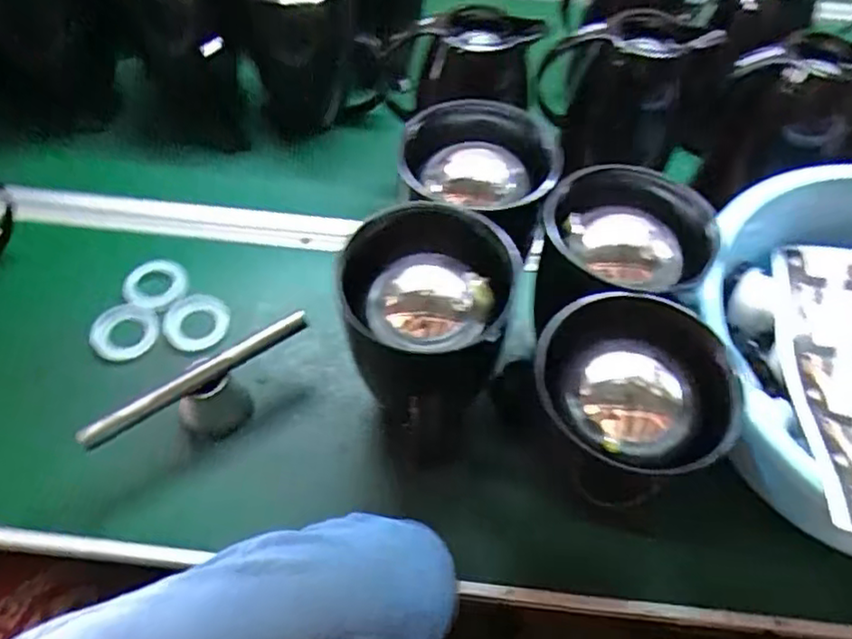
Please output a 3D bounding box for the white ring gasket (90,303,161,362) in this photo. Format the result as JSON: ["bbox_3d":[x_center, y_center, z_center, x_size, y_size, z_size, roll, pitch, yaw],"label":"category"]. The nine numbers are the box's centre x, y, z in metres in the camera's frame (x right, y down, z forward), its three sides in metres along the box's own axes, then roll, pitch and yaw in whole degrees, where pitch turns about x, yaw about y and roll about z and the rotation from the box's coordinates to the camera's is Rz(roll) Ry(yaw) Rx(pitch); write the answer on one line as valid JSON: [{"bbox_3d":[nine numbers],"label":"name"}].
[{"bbox_3d":[-0.291,0.014,0.638,0.061,0.018,0.054,-30,61,-21],"label":"white ring gasket"}]

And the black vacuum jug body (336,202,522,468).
[{"bbox_3d":[0.000,0.012,0.533,0.121,0.168,0.125,1,55,-1],"label":"black vacuum jug body"}]

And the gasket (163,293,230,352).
[{"bbox_3d":[-0.225,0.005,0.646,0.058,0.013,0.063,0,55,-2],"label":"gasket"}]

